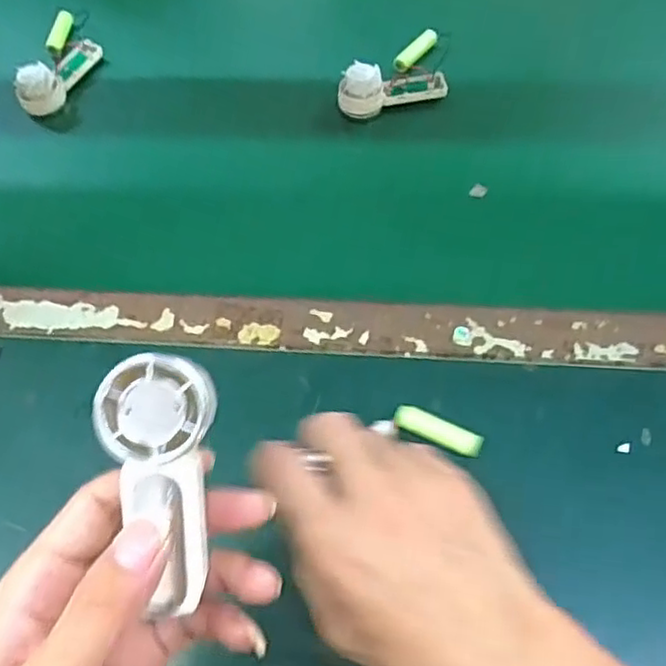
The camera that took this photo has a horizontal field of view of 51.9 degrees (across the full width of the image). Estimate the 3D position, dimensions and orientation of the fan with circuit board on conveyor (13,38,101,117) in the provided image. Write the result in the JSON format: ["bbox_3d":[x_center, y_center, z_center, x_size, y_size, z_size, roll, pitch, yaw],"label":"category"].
[{"bbox_3d":[-0.248,-0.238,0.618,0.029,0.038,0.089,20,63,14],"label":"fan with circuit board on conveyor"}]

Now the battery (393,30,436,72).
[{"bbox_3d":[0.074,-0.256,0.619,0.017,0.012,0.050,33,67,20],"label":"battery"}]

